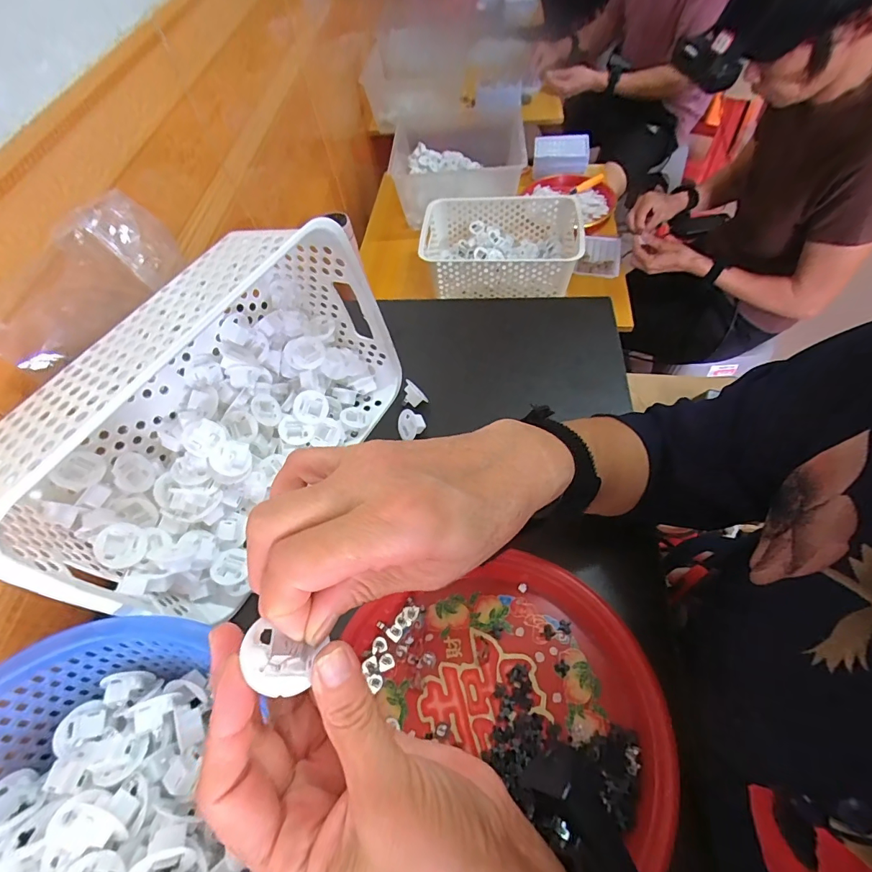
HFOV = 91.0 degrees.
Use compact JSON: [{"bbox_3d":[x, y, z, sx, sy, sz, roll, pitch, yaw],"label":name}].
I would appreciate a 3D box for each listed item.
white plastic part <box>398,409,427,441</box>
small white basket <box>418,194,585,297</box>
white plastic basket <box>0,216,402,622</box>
[{"bbox_3d":[-0.026,-0.014,0.449,0.028,0.020,0.026,-2,59,3],"label":"white plastic part"},{"bbox_3d":[0.131,-0.388,0.882,0.306,0.093,0.206,5,59,7],"label":"small white basket"},{"bbox_3d":[-0.180,-0.023,0.363,0.129,0.183,0.303,25,64,19],"label":"white plastic basket"}]

